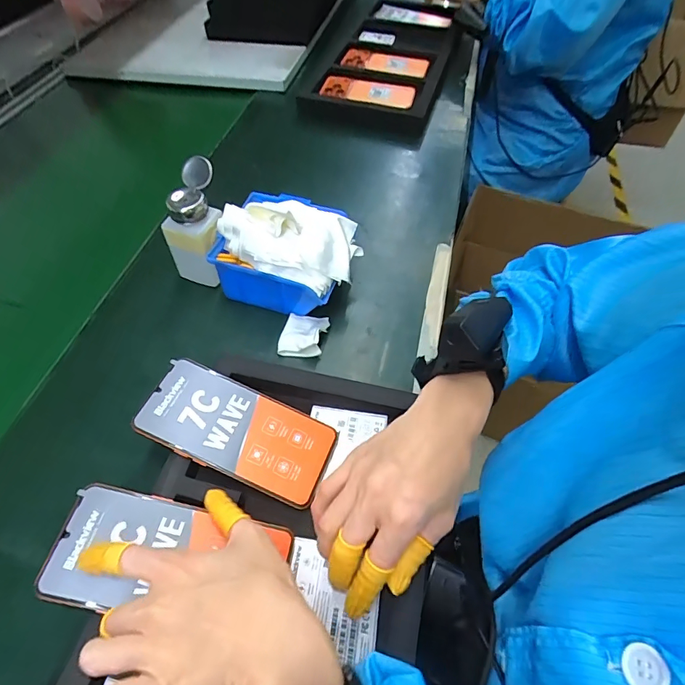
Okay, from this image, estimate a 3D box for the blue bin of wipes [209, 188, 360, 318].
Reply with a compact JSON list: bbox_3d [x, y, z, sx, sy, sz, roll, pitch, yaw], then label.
[{"bbox_3d":[-0.057,-0.106,0.473,0.141,0.111,0.117,14,56,11],"label":"blue bin of wipes"}]

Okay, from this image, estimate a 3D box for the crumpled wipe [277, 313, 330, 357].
[{"bbox_3d":[-0.042,-0.012,0.457,0.047,0.031,0.056,9,55,8],"label":"crumpled wipe"}]

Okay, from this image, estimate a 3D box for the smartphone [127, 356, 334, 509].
[{"bbox_3d":[-0.089,0.074,0.364,0.158,0.006,0.074,25,57,1],"label":"smartphone"}]

